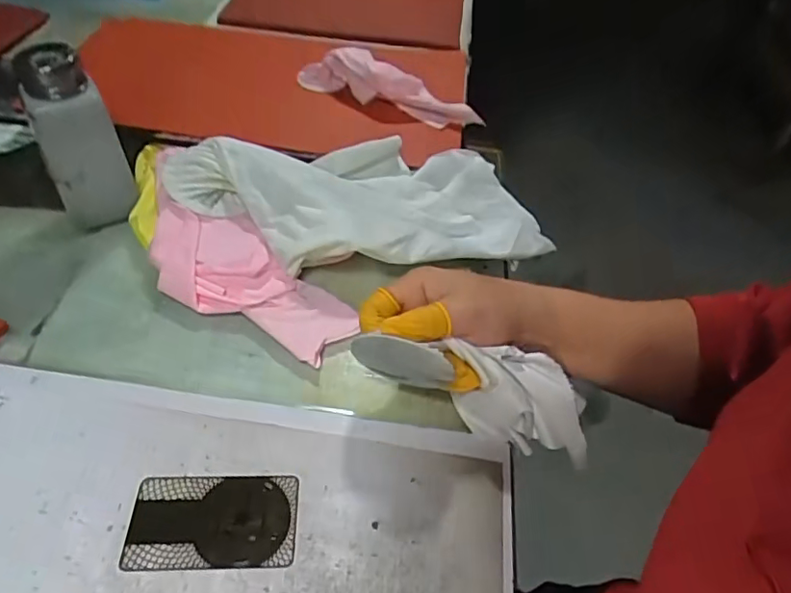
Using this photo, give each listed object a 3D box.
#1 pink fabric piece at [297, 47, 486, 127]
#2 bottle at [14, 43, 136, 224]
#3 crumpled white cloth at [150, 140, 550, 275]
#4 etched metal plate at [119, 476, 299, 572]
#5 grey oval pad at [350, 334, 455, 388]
[{"bbox_3d":[-0.008,-0.195,0.520,0.178,0.046,0.034,19,49,12],"label":"pink fabric piece"},{"bbox_3d":[-0.227,-0.109,0.409,0.050,0.129,0.046,-12,50,-16],"label":"bottle"},{"bbox_3d":[-0.023,-0.069,0.442,0.304,0.052,0.124,-1,48,-6],"label":"crumpled white cloth"},{"bbox_3d":[-0.097,0.119,0.299,0.085,0.004,0.049,1,48,-4],"label":"etched metal plate"},{"bbox_3d":[0.001,0.036,0.329,0.059,0.055,0.007,-13,45,45],"label":"grey oval pad"}]

